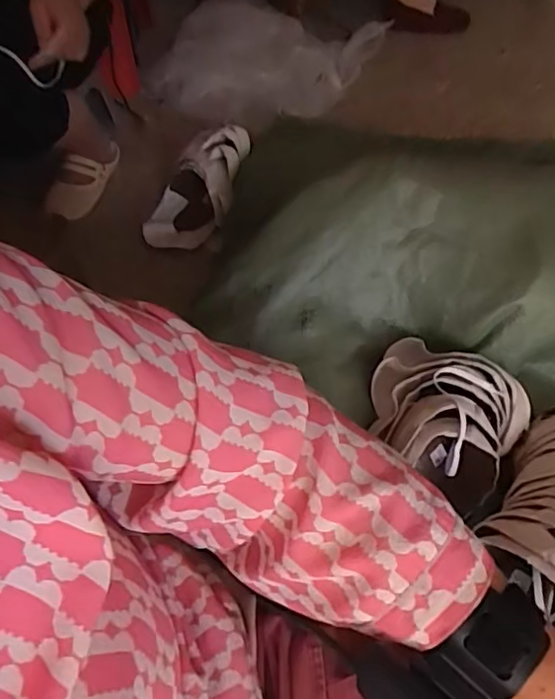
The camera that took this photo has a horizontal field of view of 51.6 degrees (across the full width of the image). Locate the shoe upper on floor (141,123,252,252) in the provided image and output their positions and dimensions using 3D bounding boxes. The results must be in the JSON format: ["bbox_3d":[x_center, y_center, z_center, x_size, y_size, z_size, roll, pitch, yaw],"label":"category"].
[{"bbox_3d":[-0.158,-0.290,1.104,0.104,0.282,0.144,20,49,-30],"label":"shoe upper on floor"}]

